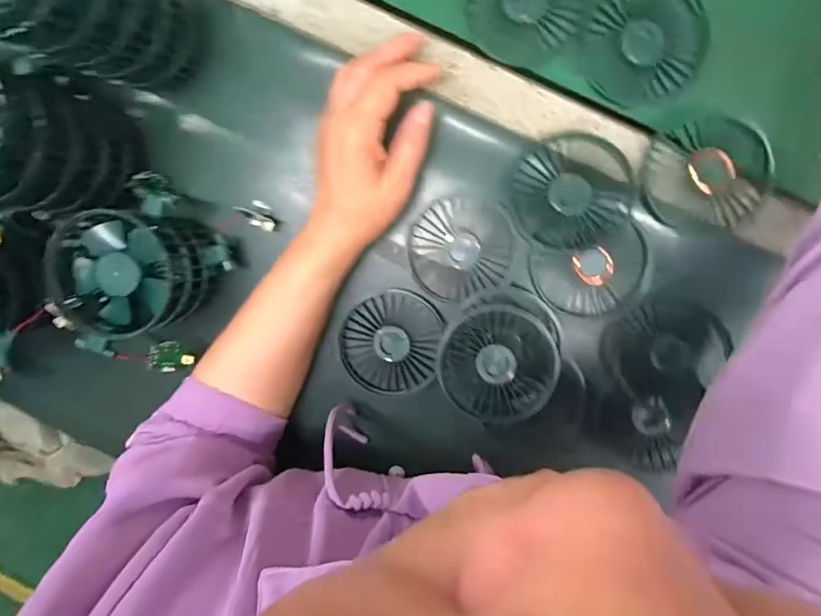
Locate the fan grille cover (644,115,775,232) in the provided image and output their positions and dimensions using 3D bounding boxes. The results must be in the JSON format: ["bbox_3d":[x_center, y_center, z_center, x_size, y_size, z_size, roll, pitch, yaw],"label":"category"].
[{"bbox_3d":[0.213,-0.096,0.358,0.081,0.017,0.078,5,97,4],"label":"fan grille cover"}]

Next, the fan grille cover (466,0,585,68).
[{"bbox_3d":[0.085,-0.226,0.367,0.083,0.012,0.084,2,97,5],"label":"fan grille cover"}]

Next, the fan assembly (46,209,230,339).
[{"bbox_3d":[-0.207,-0.022,0.384,0.109,0.061,0.095,10,98,4],"label":"fan assembly"}]

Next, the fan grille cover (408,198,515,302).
[{"bbox_3d":[0.039,-0.046,0.390,0.079,0.006,0.078,2,97,5],"label":"fan grille cover"}]

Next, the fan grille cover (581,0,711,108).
[{"bbox_3d":[0.172,-0.194,0.362,0.082,0.014,0.088,41,99,-1],"label":"fan grille cover"}]

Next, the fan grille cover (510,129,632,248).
[{"bbox_3d":[0.121,-0.086,0.369,0.083,0.022,0.081,9,98,4],"label":"fan grille cover"}]

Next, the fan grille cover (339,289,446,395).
[{"bbox_3d":[-0.017,0.028,0.411,0.080,0.009,0.084,10,98,4],"label":"fan grille cover"}]

